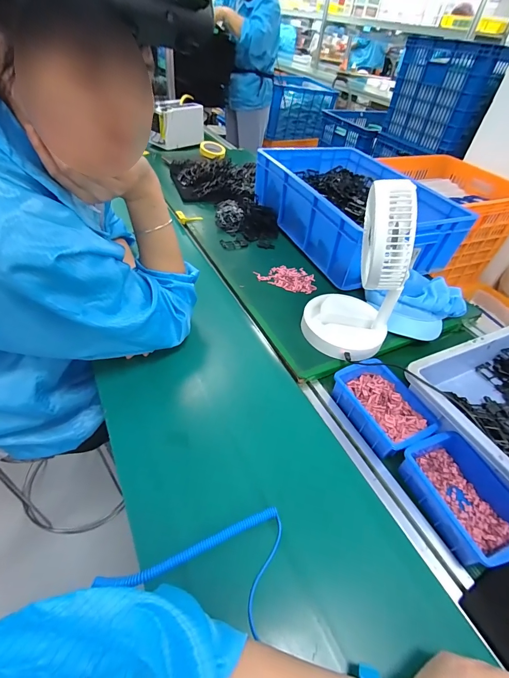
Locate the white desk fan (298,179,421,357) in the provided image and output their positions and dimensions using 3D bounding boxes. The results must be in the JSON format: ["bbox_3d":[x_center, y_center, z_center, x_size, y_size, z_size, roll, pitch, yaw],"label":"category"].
[{"bbox_3d":[0.188,-0.119,0.559,0.155,0.274,0.166,19,46,12],"label":"white desk fan"}]

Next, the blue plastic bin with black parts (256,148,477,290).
[{"bbox_3d":[0.263,-0.361,0.907,0.356,0.154,0.514,-14,49,-20],"label":"blue plastic bin with black parts"}]

